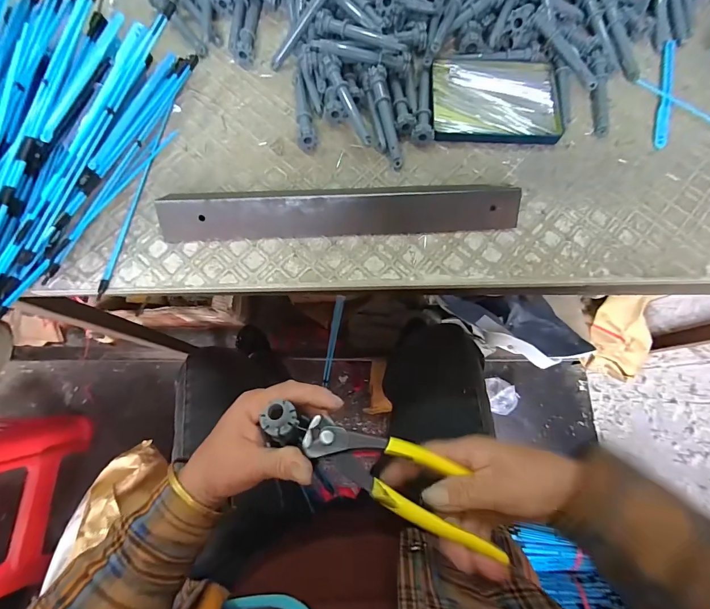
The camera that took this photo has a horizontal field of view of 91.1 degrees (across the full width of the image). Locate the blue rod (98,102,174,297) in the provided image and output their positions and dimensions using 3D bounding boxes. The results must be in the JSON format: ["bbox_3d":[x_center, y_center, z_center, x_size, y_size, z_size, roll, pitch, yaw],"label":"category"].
[{"bbox_3d":[-0.202,-0.102,0.323,0.008,0.006,0.197,9,75,1],"label":"blue rod"}]

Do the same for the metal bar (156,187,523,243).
[{"bbox_3d":[-0.012,-0.089,0.312,0.308,0.029,0.048,-2,75,-2],"label":"metal bar"}]

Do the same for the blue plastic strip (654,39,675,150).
[{"bbox_3d":[0.326,-0.223,0.364,0.013,0.004,0.143,17,75,3],"label":"blue plastic strip"}]

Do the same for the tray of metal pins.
[{"bbox_3d":[0.144,-0.214,0.362,0.124,0.013,0.104,1,75,-1],"label":"tray of metal pins"}]

